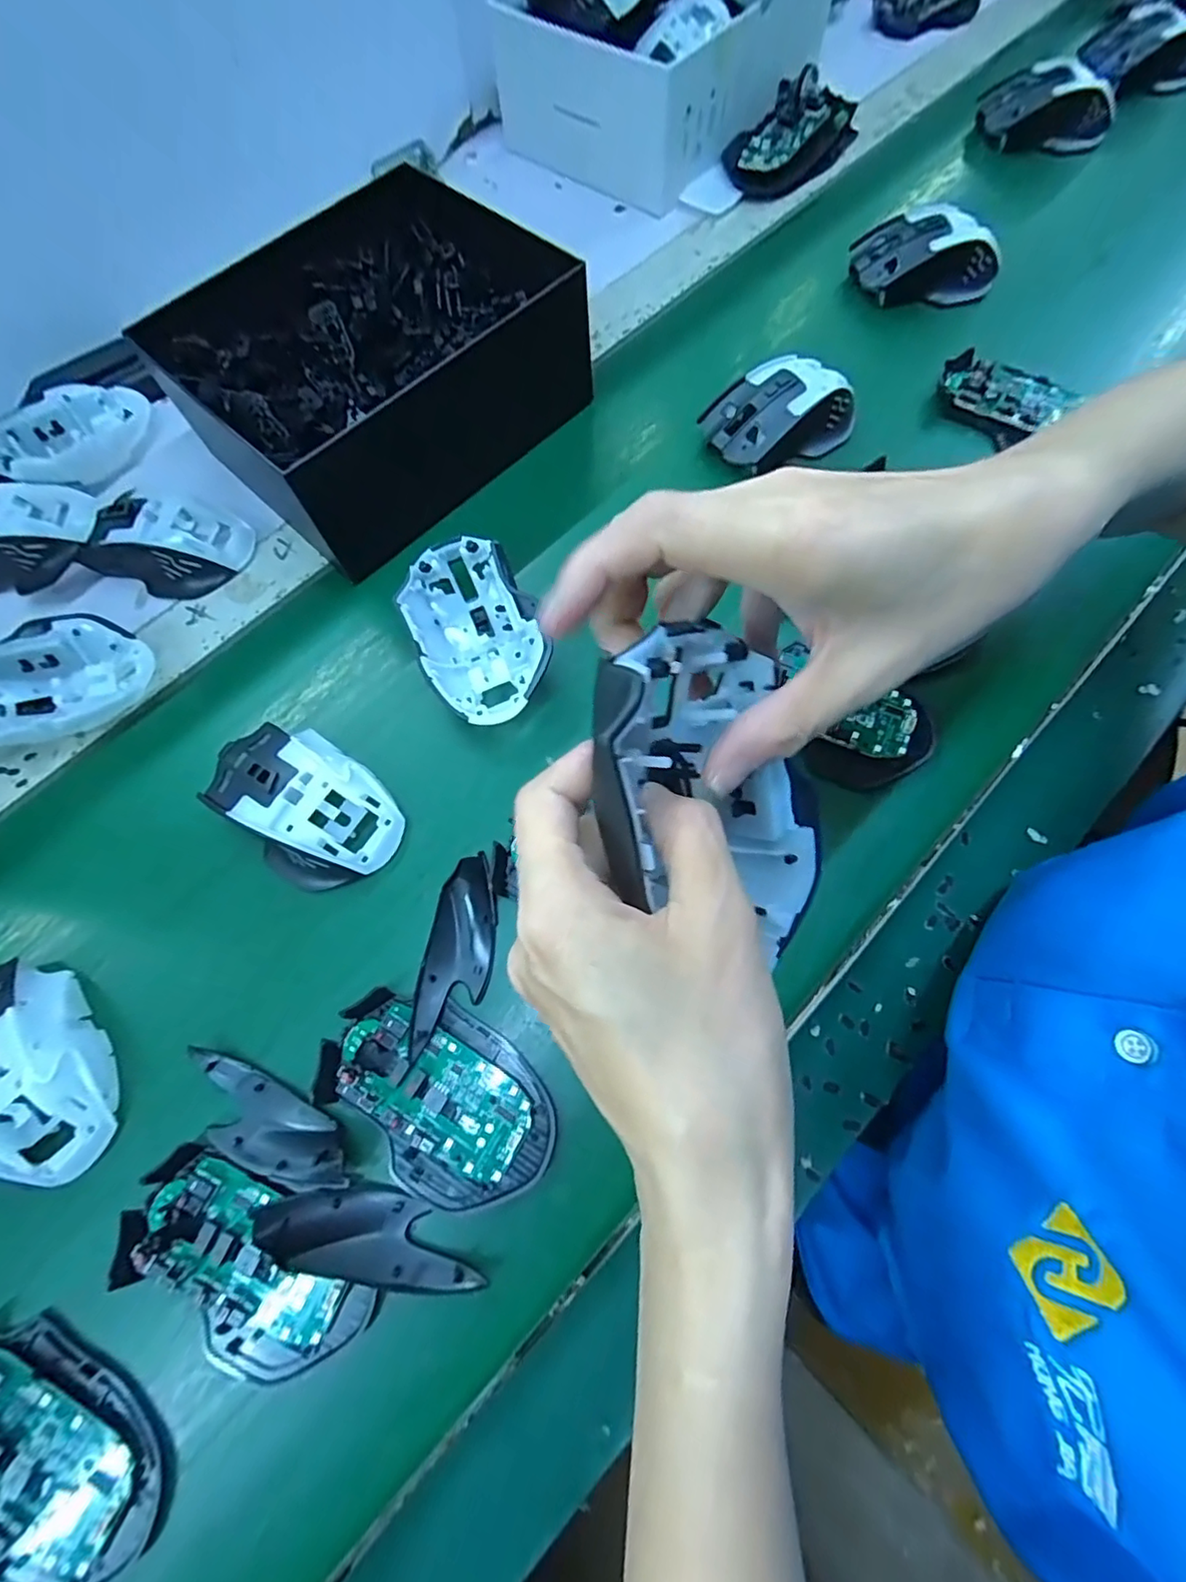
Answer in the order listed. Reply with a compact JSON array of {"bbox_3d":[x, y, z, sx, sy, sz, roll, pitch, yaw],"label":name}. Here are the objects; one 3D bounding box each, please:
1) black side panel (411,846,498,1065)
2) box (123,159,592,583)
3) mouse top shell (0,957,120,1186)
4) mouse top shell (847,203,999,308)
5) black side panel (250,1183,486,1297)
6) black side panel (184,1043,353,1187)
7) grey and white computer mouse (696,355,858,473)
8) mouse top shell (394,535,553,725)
[{"bbox_3d":[-0.069,0.081,0.297,0.032,0.012,0.095,5,71,7],"label":"black side panel"},{"bbox_3d":[-0.143,-0.288,0.395,0.223,0.083,0.193,-44,73,-11],"label":"box"},{"bbox_3d":[-0.280,0.132,0.281,0.113,0.029,0.065,34,77,15],"label":"mouse top shell"},{"bbox_3d":[0.257,-0.409,0.447,0.104,0.040,0.057,-9,70,2],"label":"mouse top shell"},{"bbox_3d":[-0.096,0.194,0.257,0.095,0.011,0.034,17,44,-5],"label":"black side panel"},{"bbox_3d":[-0.157,0.158,0.276,0.096,0.017,0.034,23,74,12],"label":"black side panel"},{"bbox_3d":[0.128,-0.260,0.402,0.102,0.040,0.065,-24,70,-4],"label":"grey and white computer mouse"},{"bbox_3d":[-0.069,-0.092,0.349,0.070,0.049,0.109,-23,70,-4],"label":"mouse top shell"}]

